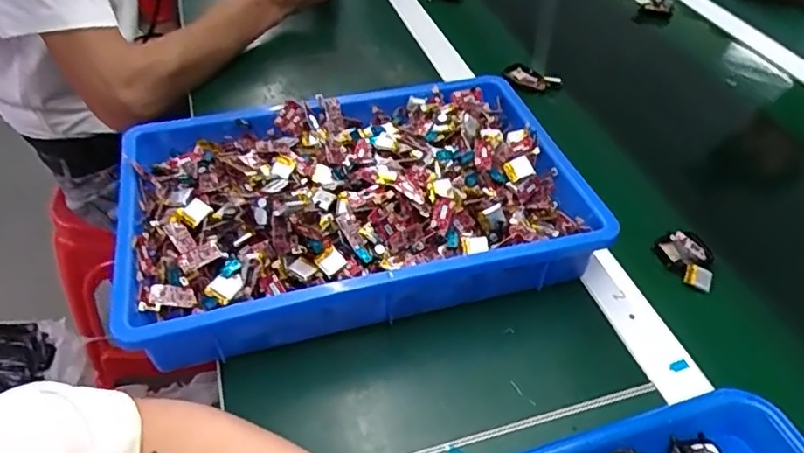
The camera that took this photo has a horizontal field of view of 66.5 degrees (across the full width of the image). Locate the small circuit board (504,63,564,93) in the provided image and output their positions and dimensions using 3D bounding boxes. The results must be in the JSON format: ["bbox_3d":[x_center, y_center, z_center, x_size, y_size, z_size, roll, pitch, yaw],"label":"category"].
[{"bbox_3d":[0.162,-0.184,0.764,0.067,0.018,0.035,27,49,24],"label":"small circuit board"}]

